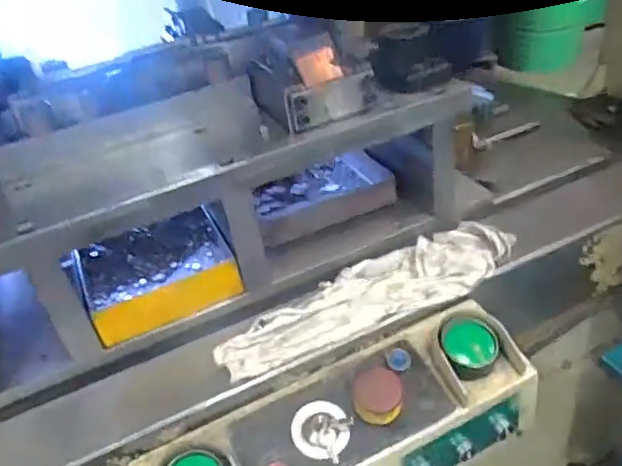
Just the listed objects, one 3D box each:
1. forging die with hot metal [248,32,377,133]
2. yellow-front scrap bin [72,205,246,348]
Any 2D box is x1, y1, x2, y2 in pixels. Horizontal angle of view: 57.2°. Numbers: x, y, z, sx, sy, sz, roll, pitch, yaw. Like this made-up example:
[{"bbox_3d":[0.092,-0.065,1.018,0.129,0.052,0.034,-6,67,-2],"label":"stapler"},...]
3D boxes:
[{"bbox_3d":[-0.004,-0.218,0.788,0.130,0.101,0.149,-18,38,-18],"label":"forging die with hot metal"},{"bbox_3d":[-0.229,0.049,0.866,0.221,0.052,0.228,-22,35,-18],"label":"yellow-front scrap bin"}]

